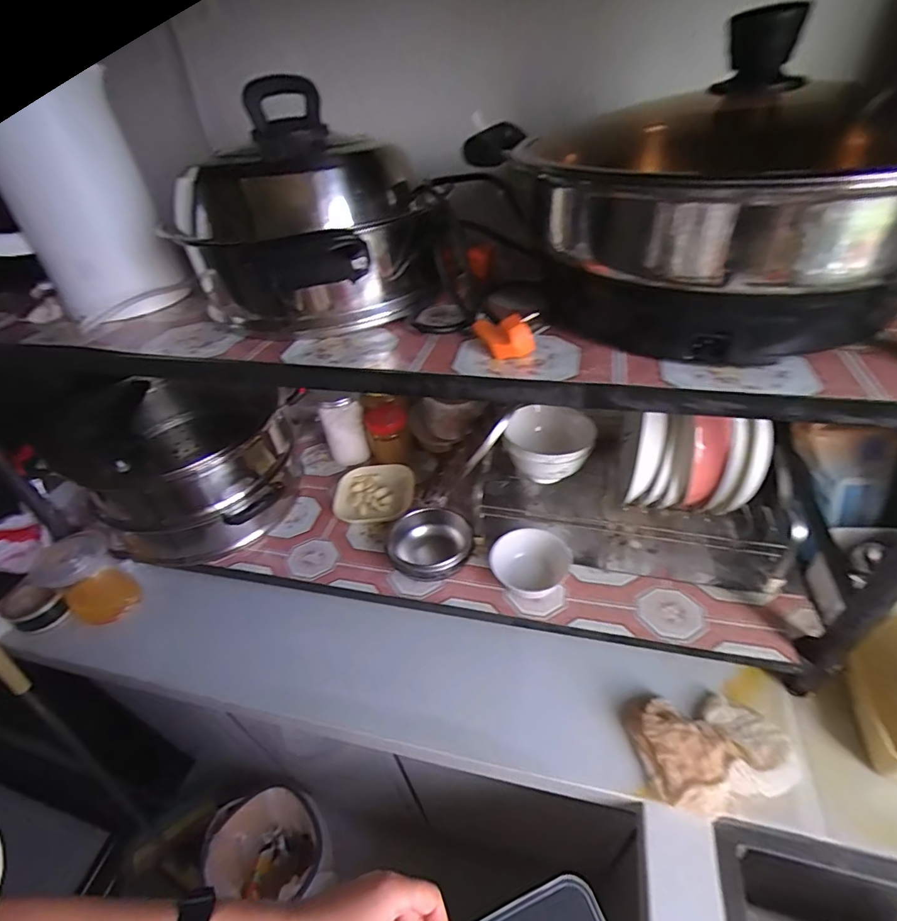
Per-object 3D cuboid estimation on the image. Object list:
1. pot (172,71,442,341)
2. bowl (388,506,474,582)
[{"bbox_3d":[-0.147,-0.251,0.481,0.229,0.195,0.266,-23,44,-17],"label":"pot"},{"bbox_3d":[-0.025,0.131,0.711,0.119,0.061,0.115,-4,41,4],"label":"bowl"}]

